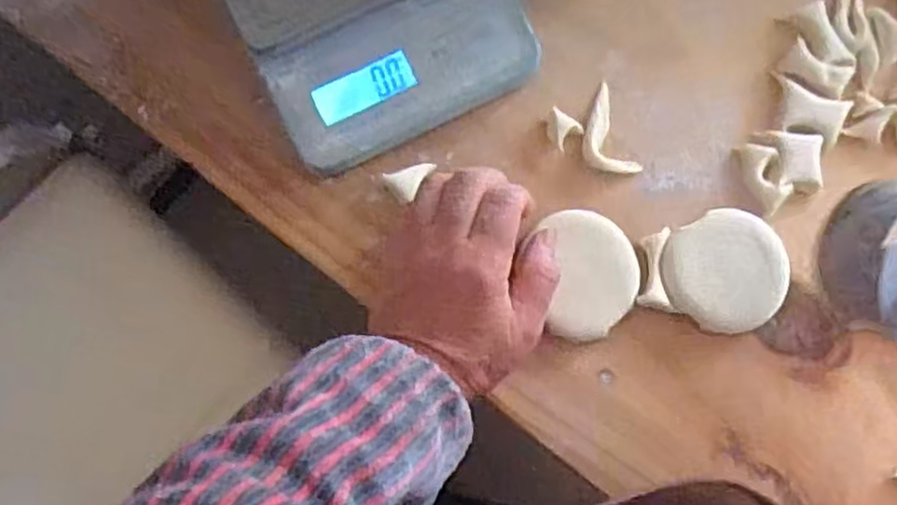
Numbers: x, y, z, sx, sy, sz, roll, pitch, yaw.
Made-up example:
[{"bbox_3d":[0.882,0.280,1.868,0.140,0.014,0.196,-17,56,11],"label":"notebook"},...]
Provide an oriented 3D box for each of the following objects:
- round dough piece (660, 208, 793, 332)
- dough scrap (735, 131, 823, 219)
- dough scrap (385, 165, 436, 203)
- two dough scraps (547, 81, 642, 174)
[{"bbox_3d":[0.166,0.012,0.441,0.071,0.009,0.070,0,80,-1],"label":"round dough piece"},{"bbox_3d":[0.206,-0.053,0.450,0.047,0.011,0.045,-19,81,-4],"label":"dough scrap"},{"bbox_3d":[-0.022,-0.048,0.448,0.028,0.010,0.020,-41,83,-7],"label":"dough scrap"},{"bbox_3d":[0.088,-0.071,0.456,0.045,0.010,0.057,-20,81,-4],"label":"two dough scraps"}]

